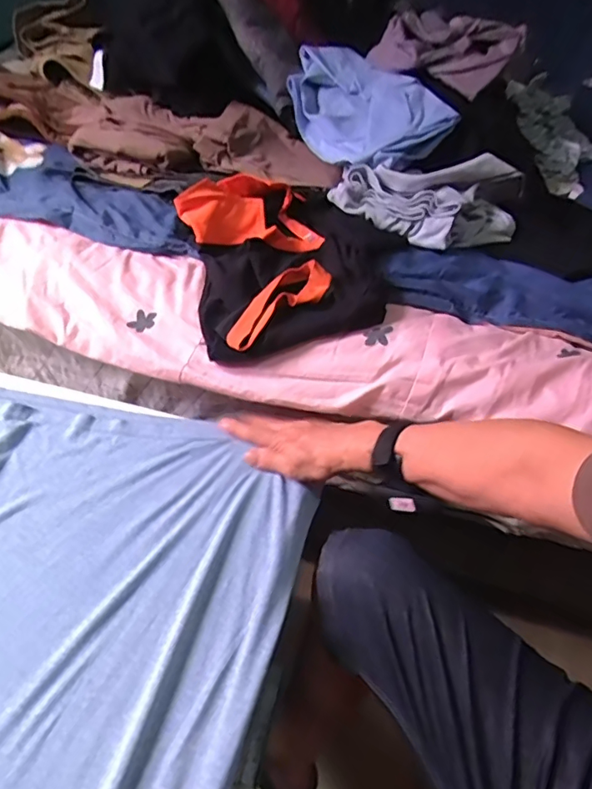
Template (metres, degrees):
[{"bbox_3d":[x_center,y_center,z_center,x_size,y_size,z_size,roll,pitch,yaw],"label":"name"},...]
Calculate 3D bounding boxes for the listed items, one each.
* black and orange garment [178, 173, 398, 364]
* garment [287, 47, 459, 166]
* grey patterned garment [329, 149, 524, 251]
[{"bbox_3d":[-0.002,-0.189,0.685,0.265,0.083,0.308,-10,50,-14],"label":"black and orange garment"},{"bbox_3d":[0.108,-0.459,0.848,0.172,0.092,0.275,-27,55,-26],"label":"garment"},{"bbox_3d":[0.184,-0.285,0.738,0.244,0.075,0.128,22,50,16],"label":"grey patterned garment"}]

